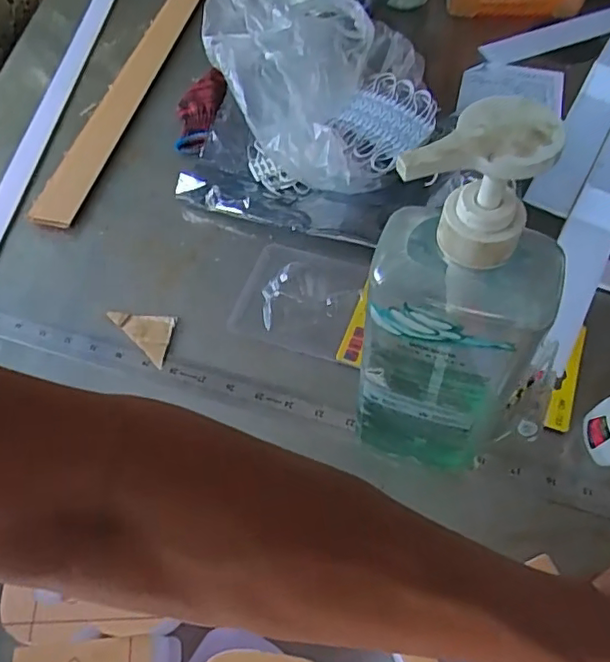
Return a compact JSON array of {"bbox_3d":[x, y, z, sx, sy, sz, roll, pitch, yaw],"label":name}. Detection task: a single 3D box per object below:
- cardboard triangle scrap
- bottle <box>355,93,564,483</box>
[{"bbox_3d":[-0.135,-0.003,0.518,0.038,0.005,0.071,-41,66,-20],"label":"cardboard triangle scrap"},{"bbox_3d":[0.080,0.003,0.332,0.086,0.286,0.054,13,61,9],"label":"bottle"}]

